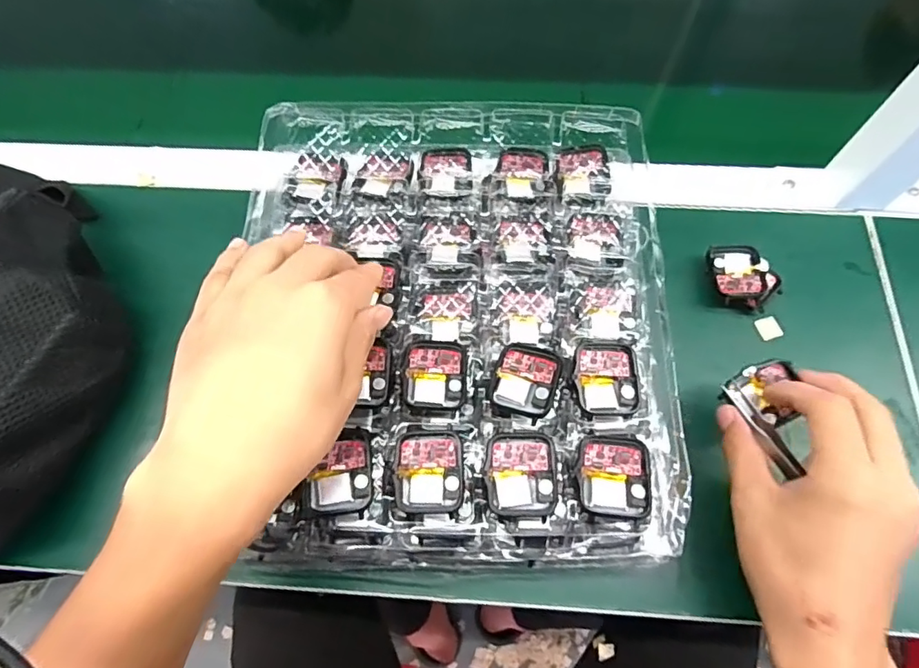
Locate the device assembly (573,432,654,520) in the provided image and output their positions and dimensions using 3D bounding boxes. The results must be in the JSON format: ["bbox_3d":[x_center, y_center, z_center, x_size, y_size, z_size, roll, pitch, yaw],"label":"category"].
[{"bbox_3d":[0.082,0.077,0.282,0.037,0.015,0.041,5,67,3],"label":"device assembly"}]

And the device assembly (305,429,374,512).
[{"bbox_3d":[-0.065,0.075,0.287,0.034,0.006,0.042,-5,67,-1],"label":"device assembly"}]

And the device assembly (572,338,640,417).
[{"bbox_3d":[0.086,0.026,0.308,0.037,0.013,0.043,2,67,2],"label":"device assembly"}]

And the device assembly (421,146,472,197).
[{"bbox_3d":[-0.010,-0.114,0.377,0.037,0.010,0.039,2,90,-3],"label":"device assembly"}]

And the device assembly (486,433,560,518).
[{"bbox_3d":[0.033,0.074,0.280,0.037,0.005,0.042,0,67,1],"label":"device assembly"}]

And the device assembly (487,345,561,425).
[{"bbox_3d":[0.039,0.027,0.308,0.036,0.012,0.042,19,69,9],"label":"device assembly"}]

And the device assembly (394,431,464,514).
[{"bbox_3d":[-0.016,0.075,0.285,0.036,0.010,0.042,-1,67,1],"label":"device assembly"}]

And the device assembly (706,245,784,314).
[{"bbox_3d":[0.211,-0.042,0.389,0.050,0.020,0.045,3,67,2],"label":"device assembly"}]

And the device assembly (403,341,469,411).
[{"bbox_3d":[-0.014,0.024,0.311,0.036,0.006,0.041,3,67,2],"label":"device assembly"}]

